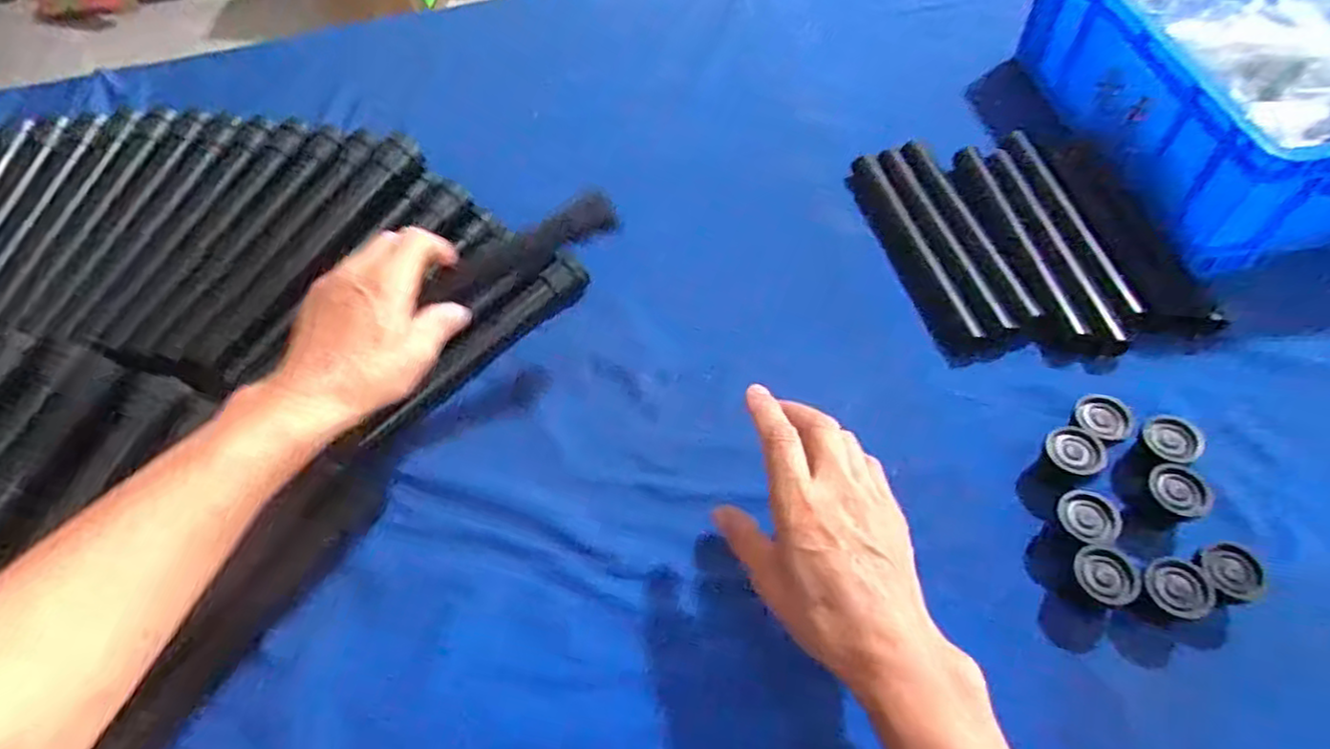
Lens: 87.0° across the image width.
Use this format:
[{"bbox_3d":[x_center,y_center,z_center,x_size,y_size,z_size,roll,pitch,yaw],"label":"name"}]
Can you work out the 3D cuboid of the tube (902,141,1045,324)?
[{"bbox_3d":[0.253,-0.124,0.586,0.019,0.016,0.209,-15,57,-5],"label":"tube"}]

